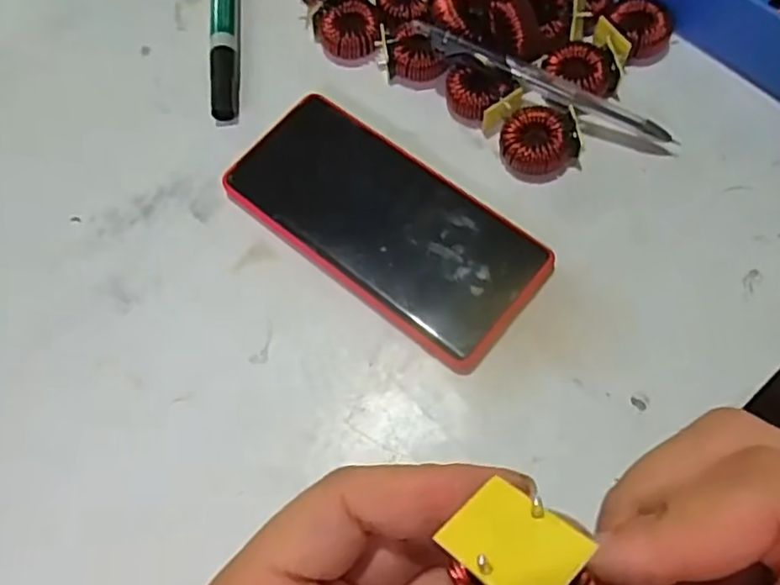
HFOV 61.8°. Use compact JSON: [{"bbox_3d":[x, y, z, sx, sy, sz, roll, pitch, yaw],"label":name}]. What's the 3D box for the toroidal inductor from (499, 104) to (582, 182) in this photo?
[{"bbox_3d":[0.079,-0.079,0.344,0.040,0.017,0.035,-5,68,0],"label":"toroidal inductor"}]

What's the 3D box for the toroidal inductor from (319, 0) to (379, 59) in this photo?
[{"bbox_3d":[-0.024,-0.152,0.387,0.034,0.023,0.030,-1,68,2],"label":"toroidal inductor"}]

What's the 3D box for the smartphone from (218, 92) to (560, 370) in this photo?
[{"bbox_3d":[-0.004,-0.036,0.335,0.164,0.010,0.075,38,74,16],"label":"smartphone"}]

